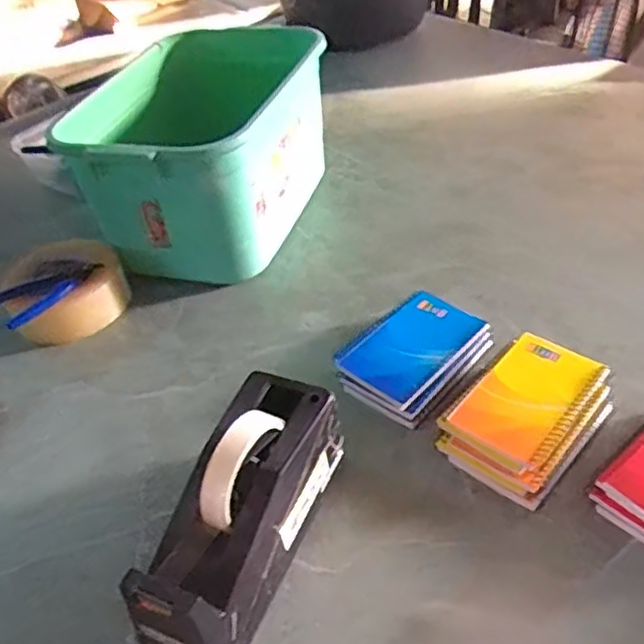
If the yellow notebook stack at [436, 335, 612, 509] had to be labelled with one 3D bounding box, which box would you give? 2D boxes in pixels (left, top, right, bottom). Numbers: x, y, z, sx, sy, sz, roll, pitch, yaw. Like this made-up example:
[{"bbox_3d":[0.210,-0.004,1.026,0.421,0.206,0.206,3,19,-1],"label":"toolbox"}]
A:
[{"bbox_3d":[0.177,0.077,0.567,0.102,0.034,0.150,27,54,33],"label":"yellow notebook stack"}]

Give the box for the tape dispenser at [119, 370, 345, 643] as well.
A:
[{"bbox_3d":[-0.057,0.136,0.480,0.078,0.120,0.202,10,46,21],"label":"tape dispenser"}]

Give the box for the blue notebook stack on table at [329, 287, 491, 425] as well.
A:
[{"bbox_3d":[0.086,0.031,0.628,0.103,0.026,0.136,31,56,35],"label":"blue notebook stack on table"}]

